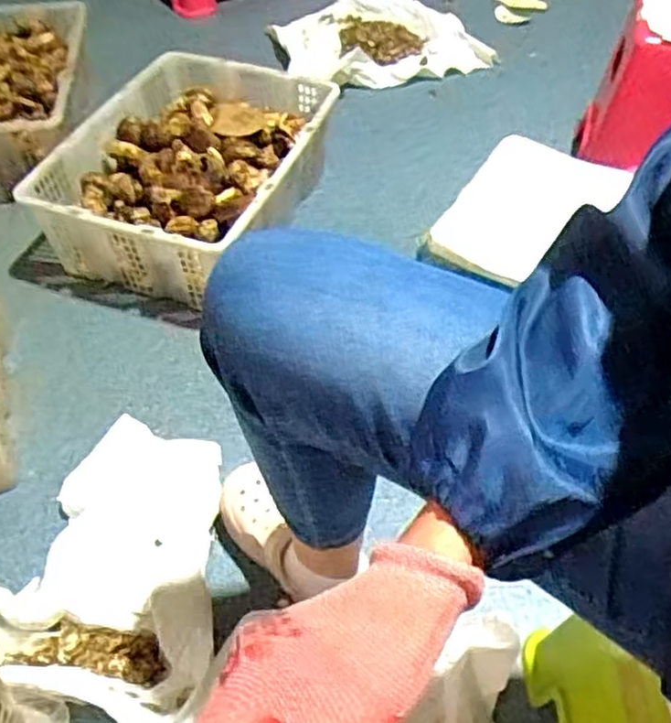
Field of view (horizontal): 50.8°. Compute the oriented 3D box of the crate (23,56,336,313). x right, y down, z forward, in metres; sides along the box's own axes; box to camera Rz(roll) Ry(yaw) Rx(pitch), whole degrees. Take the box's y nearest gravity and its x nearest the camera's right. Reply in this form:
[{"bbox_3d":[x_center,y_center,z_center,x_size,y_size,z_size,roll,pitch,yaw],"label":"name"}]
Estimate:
[{"bbox_3d":[-0.218,-0.336,1.187,0.358,0.206,0.528,15,50,13],"label":"crate"}]

